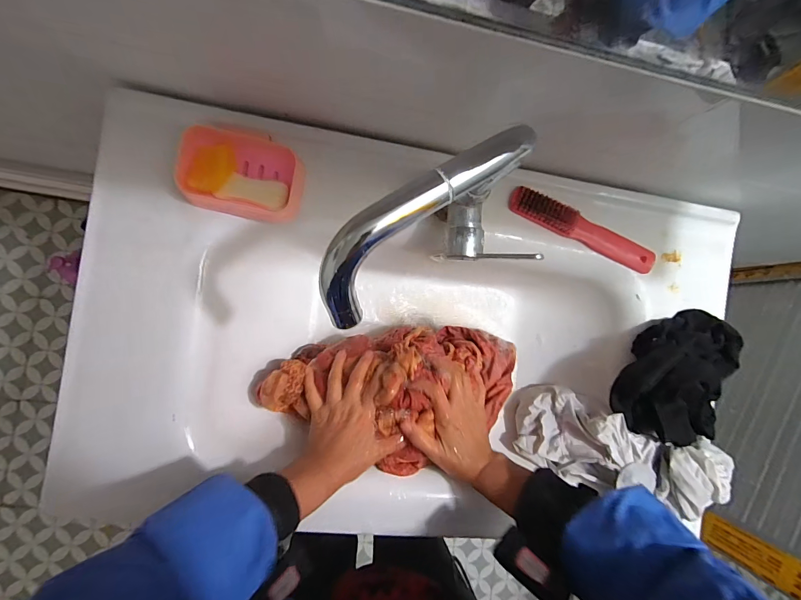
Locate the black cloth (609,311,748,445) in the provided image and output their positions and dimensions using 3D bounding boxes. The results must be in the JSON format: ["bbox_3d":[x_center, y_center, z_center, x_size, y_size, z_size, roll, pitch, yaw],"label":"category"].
[{"bbox_3d":[0.368,0.098,0.472,0.141,0.056,0.175,24,83,-7],"label":"black cloth"}]

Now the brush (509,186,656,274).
[{"bbox_3d":[0.237,-0.089,0.473,0.213,0.031,0.033,23,83,-7],"label":"brush"}]

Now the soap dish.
[{"bbox_3d":[-0.174,-0.136,0.400,0.125,0.029,0.084,9,85,-9],"label":"soap dish"}]

